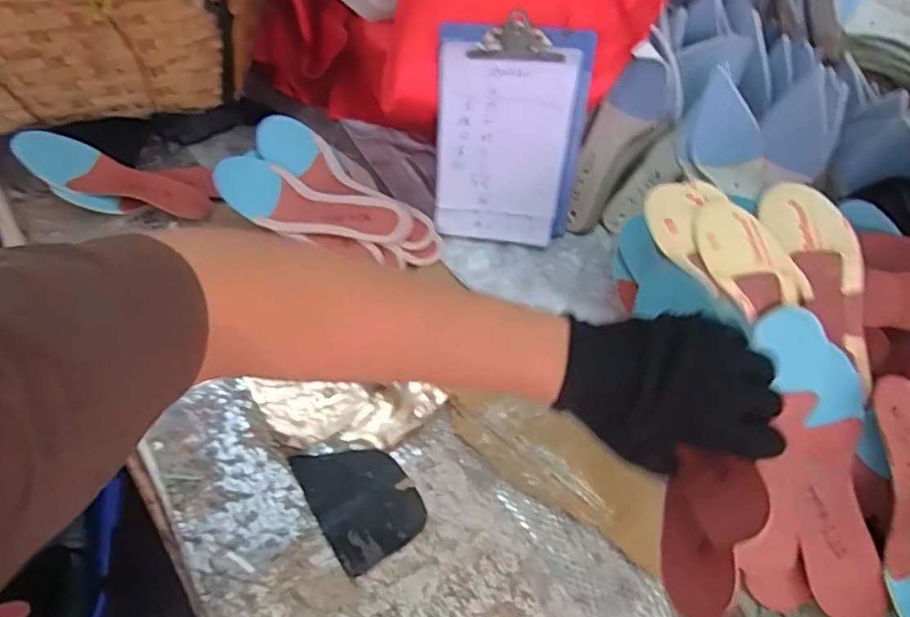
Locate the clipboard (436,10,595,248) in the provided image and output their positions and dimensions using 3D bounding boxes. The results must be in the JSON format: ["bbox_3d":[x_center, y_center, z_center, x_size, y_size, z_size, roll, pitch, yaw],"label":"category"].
[{"bbox_3d":[0.055,-0.172,0.649,0.141,0.227,0.020,5,37,4],"label":"clipboard"}]

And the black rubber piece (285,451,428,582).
[{"bbox_3d":[-0.075,0.151,0.508,0.077,0.009,0.107,-23,54,-25],"label":"black rubber piece"}]

